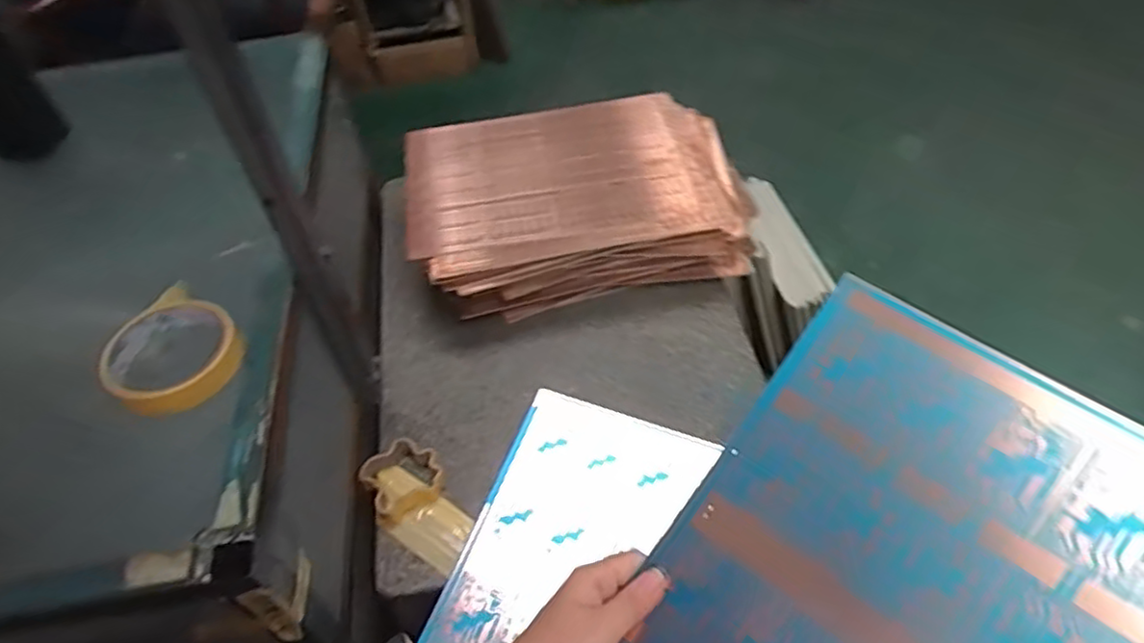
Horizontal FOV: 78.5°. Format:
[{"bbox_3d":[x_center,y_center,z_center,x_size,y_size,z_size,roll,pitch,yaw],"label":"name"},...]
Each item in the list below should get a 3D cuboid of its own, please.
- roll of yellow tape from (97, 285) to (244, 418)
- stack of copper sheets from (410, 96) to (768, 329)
[{"bbox_3d":[-0.280,0.025,0.497,0.096,0.034,0.090,-2,50,3],"label":"roll of yellow tape"},{"bbox_3d":[0.008,-0.152,0.876,0.410,0.097,0.260,-13,50,-6],"label":"stack of copper sheets"}]

